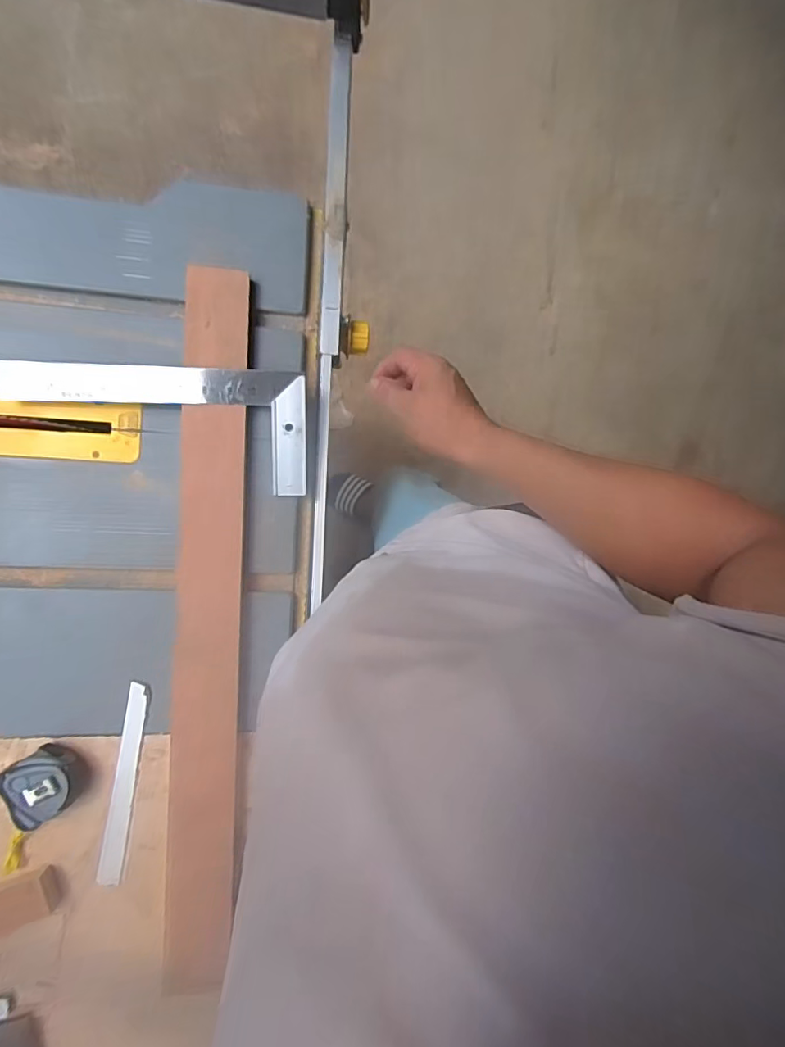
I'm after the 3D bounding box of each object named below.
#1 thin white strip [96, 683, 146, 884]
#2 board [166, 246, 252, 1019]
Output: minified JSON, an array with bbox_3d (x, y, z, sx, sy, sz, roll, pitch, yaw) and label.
[{"bbox_3d":[-0.282,0.274,0.541,0.022,0.005,0.206,9,88,-8],"label":"thin white strip"},{"bbox_3d":[-0.195,0.099,0.539,0.070,0.016,0.729,1,88,-10],"label":"board"}]

